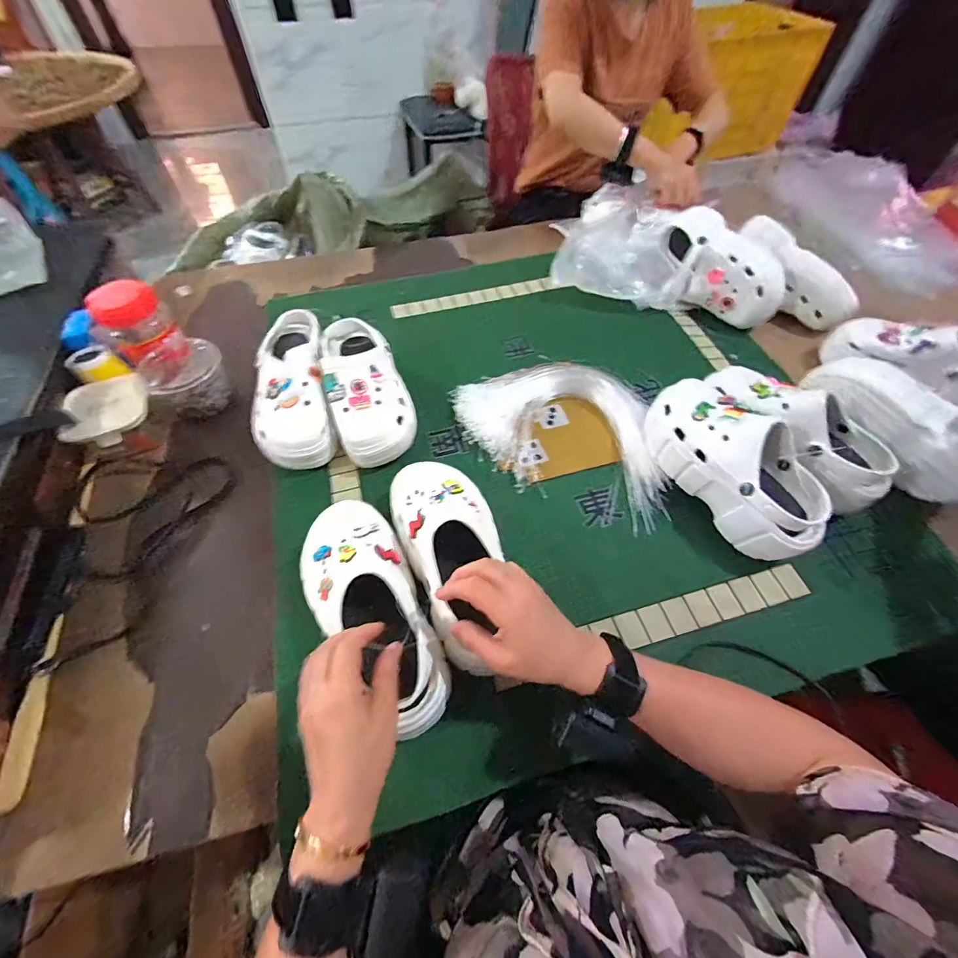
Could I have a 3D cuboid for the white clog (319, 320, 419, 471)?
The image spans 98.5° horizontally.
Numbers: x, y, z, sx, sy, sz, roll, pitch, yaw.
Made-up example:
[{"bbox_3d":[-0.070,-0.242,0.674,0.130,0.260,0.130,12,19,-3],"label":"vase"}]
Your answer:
[{"bbox_3d":[-0.170,-0.135,0.625,0.111,0.100,0.228,-19,60,-13],"label":"white clog"}]

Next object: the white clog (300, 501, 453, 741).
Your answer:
[{"bbox_3d":[-0.111,0.130,0.434,0.108,0.085,0.253,-31,65,-19],"label":"white clog"}]

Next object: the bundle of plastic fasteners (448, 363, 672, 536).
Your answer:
[{"bbox_3d":[0.109,-0.058,0.611,0.285,0.044,0.277,-2,57,-3],"label":"bundle of plastic fasteners"}]

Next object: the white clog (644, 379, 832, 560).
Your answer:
[{"bbox_3d":[0.331,-0.023,0.532,0.122,0.106,0.249,-26,61,-16],"label":"white clog"}]

